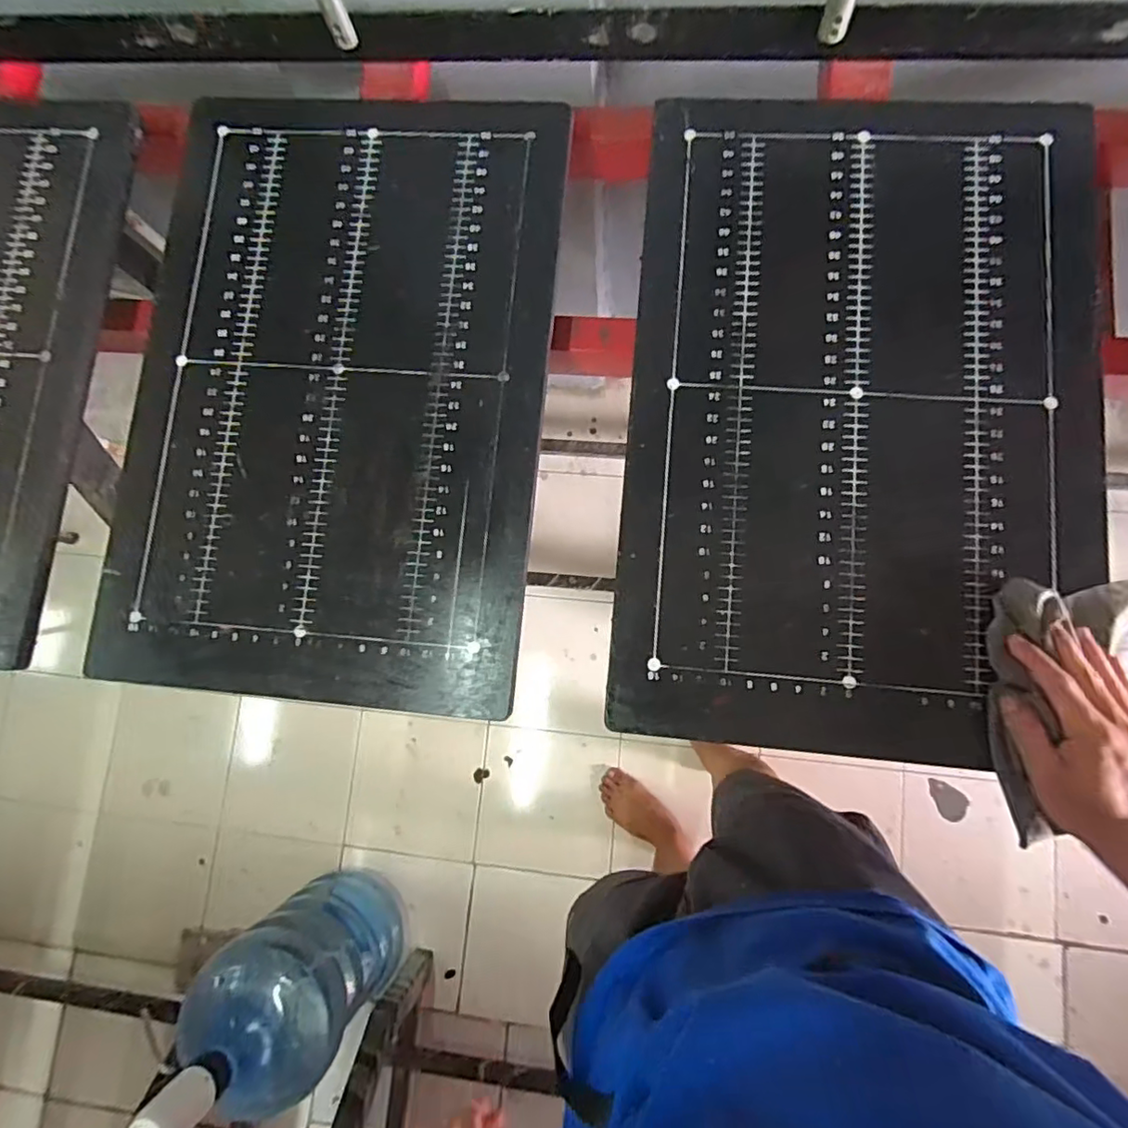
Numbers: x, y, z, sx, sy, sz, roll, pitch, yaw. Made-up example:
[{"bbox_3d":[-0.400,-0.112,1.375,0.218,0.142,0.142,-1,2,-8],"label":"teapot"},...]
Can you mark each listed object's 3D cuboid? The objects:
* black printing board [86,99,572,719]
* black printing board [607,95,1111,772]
[{"bbox_3d":[-0.213,-0.171,0.554,0.391,0.014,0.581,5,82,5],"label":"black printing board"},{"bbox_3d":[0.257,-0.140,0.515,0.392,0.010,0.587,5,82,5],"label":"black printing board"}]

